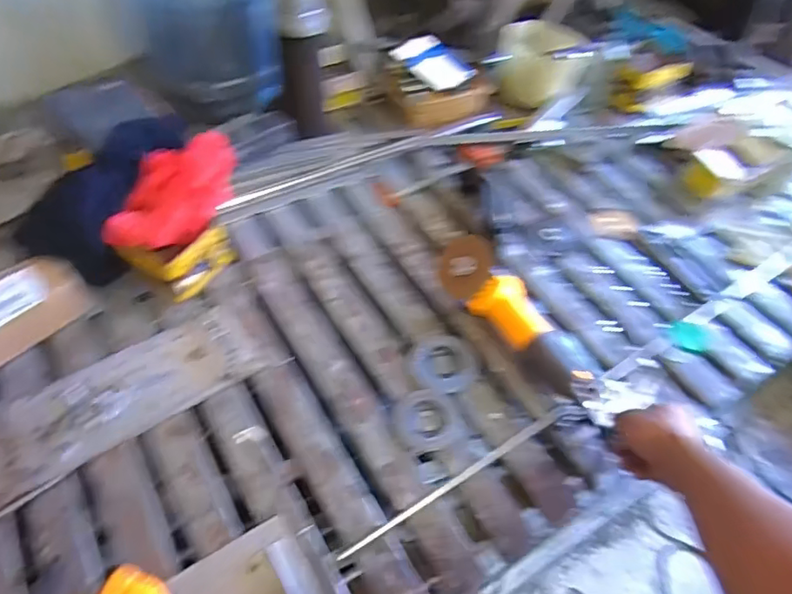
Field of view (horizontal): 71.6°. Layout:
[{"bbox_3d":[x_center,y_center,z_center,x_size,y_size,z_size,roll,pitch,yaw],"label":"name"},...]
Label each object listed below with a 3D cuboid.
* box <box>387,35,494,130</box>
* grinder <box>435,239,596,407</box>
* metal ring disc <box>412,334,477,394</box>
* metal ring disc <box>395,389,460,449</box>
[{"bbox_3d":[0.085,-0.437,1.127,0.189,0.117,0.168,-9,54,-10],"label":"box"},{"bbox_3d":[0.177,0.031,0.804,0.080,0.091,0.286,-34,62,-24],"label":"grinder"},{"bbox_3d":[0.070,0.097,0.801,0.089,0.008,0.093,1,53,-2],"label":"metal ring disc"},{"bbox_3d":[0.043,0.166,0.749,0.084,0.007,0.082,1,53,-2],"label":"metal ring disc"}]

